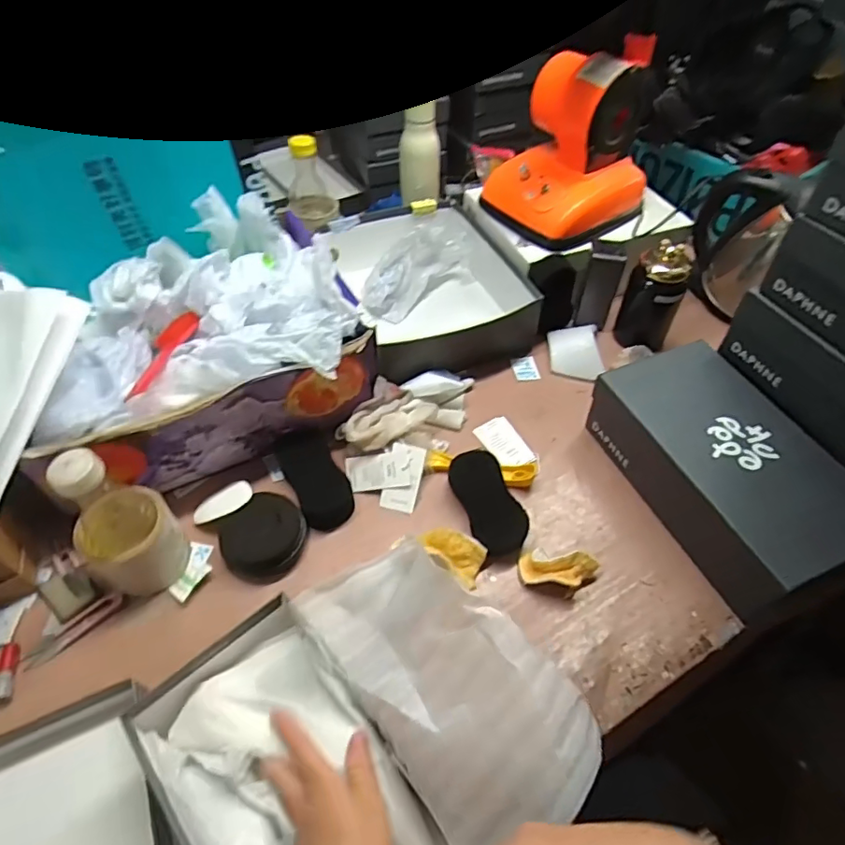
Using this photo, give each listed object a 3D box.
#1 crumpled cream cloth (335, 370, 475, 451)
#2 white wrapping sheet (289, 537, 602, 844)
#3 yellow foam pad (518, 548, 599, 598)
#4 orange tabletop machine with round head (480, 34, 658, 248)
[{"bbox_3d":[-0.012,-0.016,0.722,0.200,0.053,0.079,-24,55,-19],"label":"crumpled cream cloth"},{"bbox_3d":[0.011,0.198,0.437,0.138,0.032,0.243,-50,55,4],"label":"white wrapping sheet"},{"bbox_3d":[0.146,0.161,0.597,0.079,0.036,0.042,10,51,7],"label":"yellow foam pad"},{"bbox_3d":[0.213,-0.398,0.790,0.188,0.199,0.175,-33,59,-25],"label":"orange tabletop machine with round head"}]

